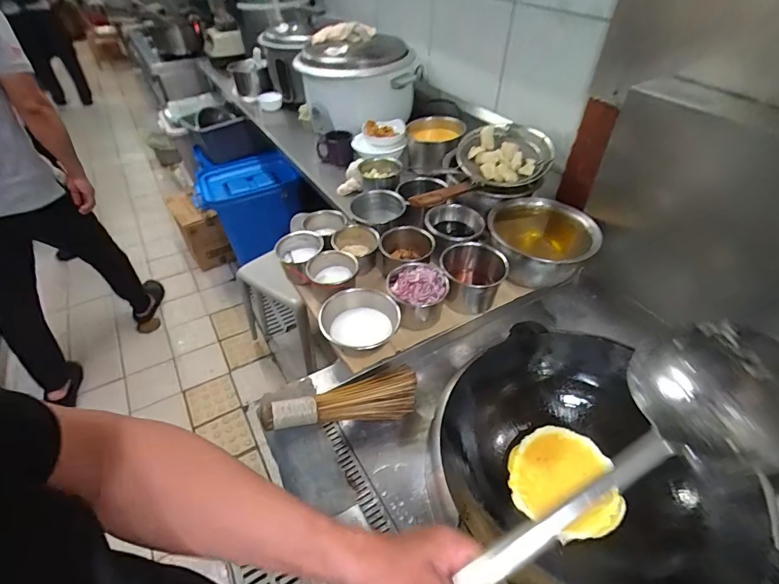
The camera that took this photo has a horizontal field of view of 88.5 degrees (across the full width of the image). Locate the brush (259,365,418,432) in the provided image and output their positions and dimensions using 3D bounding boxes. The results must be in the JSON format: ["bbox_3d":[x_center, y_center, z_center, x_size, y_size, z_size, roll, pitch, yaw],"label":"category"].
[{"bbox_3d":[-0.090,0.201,0.766,0.286,0.070,0.097,-11,45,-11],"label":"brush"}]

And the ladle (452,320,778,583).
[{"bbox_3d":[0.155,0.191,0.370,0.557,0.063,0.128,-26,49,-12],"label":"ladle"}]

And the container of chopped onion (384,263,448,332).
[{"bbox_3d":[0.063,0.006,0.927,0.129,0.097,0.137,0,44,0],"label":"container of chopped onion"}]

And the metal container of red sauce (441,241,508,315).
[{"bbox_3d":[0.197,-0.040,0.958,0.136,0.125,0.148,0,44,0],"label":"metal container of red sauce"}]

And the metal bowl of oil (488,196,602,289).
[{"bbox_3d":[0.383,-0.134,1.018,0.250,0.137,0.220,15,46,15],"label":"metal bowl of oil"}]

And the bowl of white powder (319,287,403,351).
[{"bbox_3d":[-0.067,0.075,0.883,0.171,0.091,0.151,-2,44,-1],"label":"bowl of white powder"}]

